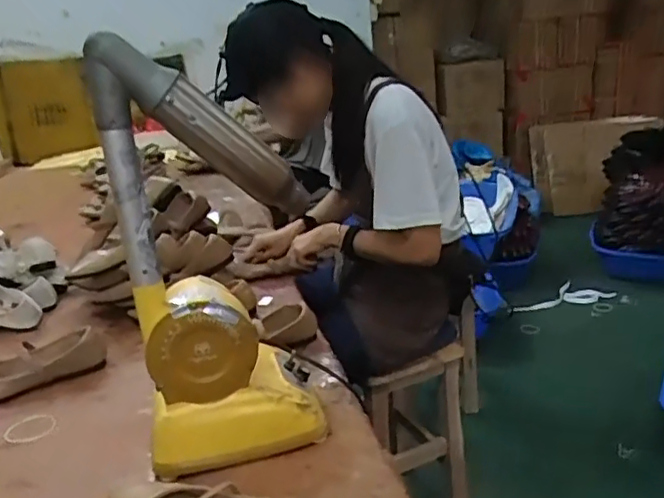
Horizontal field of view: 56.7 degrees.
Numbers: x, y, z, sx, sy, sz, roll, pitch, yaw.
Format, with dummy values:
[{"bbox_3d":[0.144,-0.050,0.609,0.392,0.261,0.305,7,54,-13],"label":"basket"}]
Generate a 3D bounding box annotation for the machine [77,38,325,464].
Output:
[{"bbox_3d":[-0.136,0.011,0.725,0.221,0.478,0.165,-13,20,-20],"label":"machine"}]

